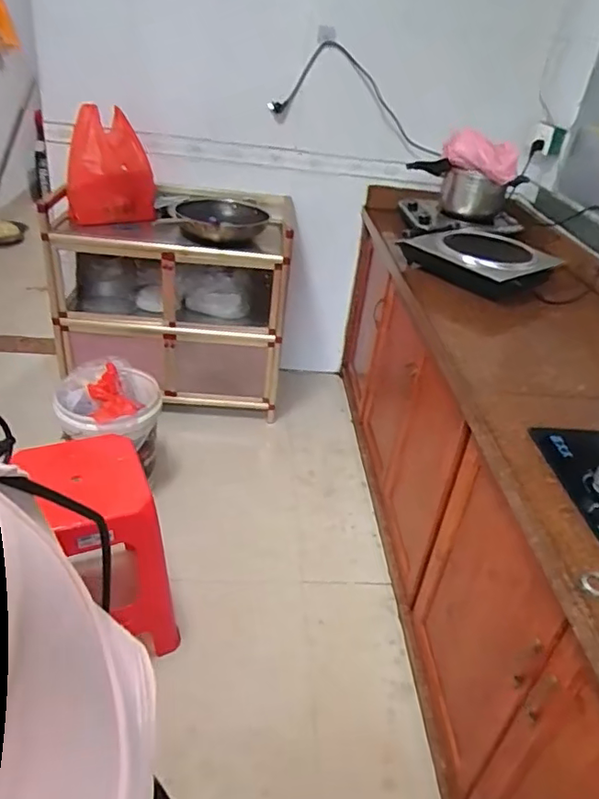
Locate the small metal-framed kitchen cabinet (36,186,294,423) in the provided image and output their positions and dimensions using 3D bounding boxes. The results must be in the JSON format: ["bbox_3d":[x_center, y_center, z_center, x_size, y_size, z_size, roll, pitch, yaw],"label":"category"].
[{"bbox_3d":[-0.431,-0.324,1.907,0.740,0.650,0.305,1,33,-9],"label":"small metal-framed kitchen cabinet"}]

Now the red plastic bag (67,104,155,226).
[{"bbox_3d":[-0.566,-0.681,1.705,0.240,0.317,0.128,-6,35,-20],"label":"red plastic bag"}]

